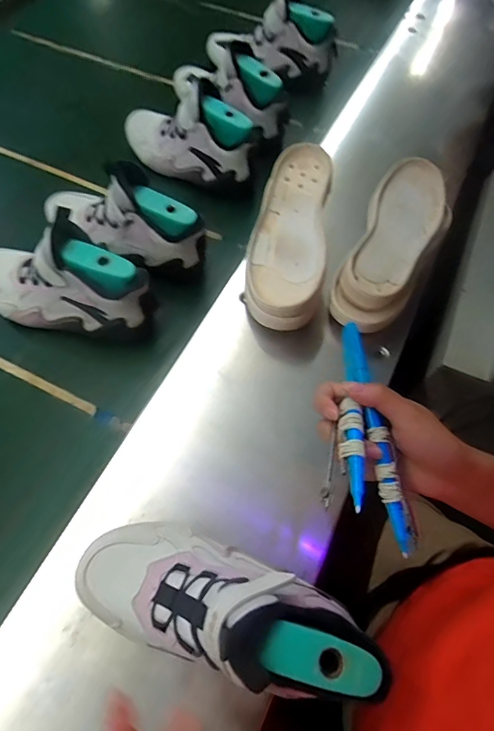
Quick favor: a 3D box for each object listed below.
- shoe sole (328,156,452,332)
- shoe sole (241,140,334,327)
[{"bbox_3d":[0.184,-0.157,0.522,0.095,0.067,0.244,30,65,14],"label":"shoe sole"},{"bbox_3d":[0.053,-0.167,0.526,0.093,0.078,0.244,8,61,3],"label":"shoe sole"}]

